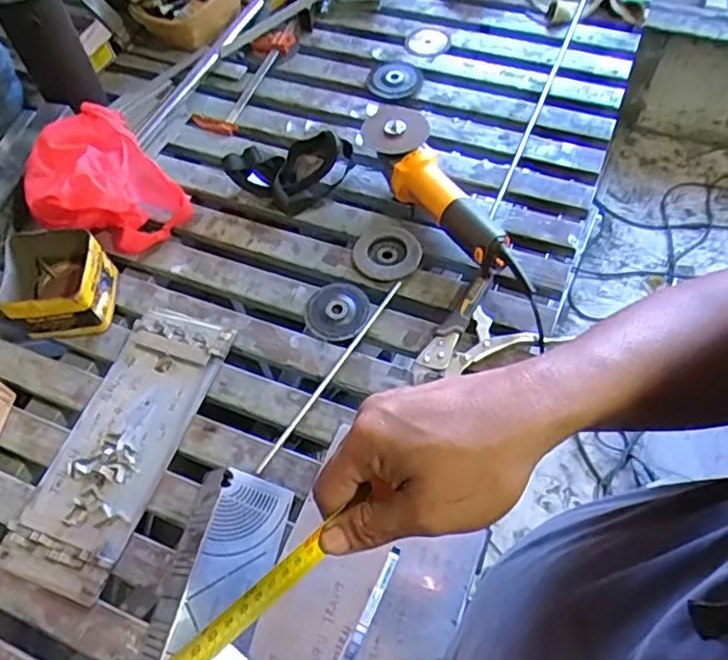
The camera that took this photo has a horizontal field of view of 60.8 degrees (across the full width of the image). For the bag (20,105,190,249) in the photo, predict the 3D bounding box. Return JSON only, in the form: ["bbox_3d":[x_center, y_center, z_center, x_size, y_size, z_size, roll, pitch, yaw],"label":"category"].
[{"bbox_3d":[-0.381,-0.208,0.894,0.178,0.112,0.187,-42,65,-18],"label":"bag"}]

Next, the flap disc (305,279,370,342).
[{"bbox_3d":[-0.038,-0.029,0.842,0.082,0.009,0.089,-2,59,3],"label":"flap disc"}]

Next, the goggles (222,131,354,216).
[{"bbox_3d":[-0.109,-0.248,0.934,0.112,0.071,0.163,37,69,23],"label":"goggles"}]

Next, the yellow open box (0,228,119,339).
[{"bbox_3d":[-0.419,-0.063,0.846,0.135,0.080,0.132,-4,59,2],"label":"yellow open box"}]

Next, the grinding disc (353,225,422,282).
[{"bbox_3d":[0.033,-0.111,0.882,0.094,0.006,0.091,-2,59,3],"label":"grinding disc"}]

